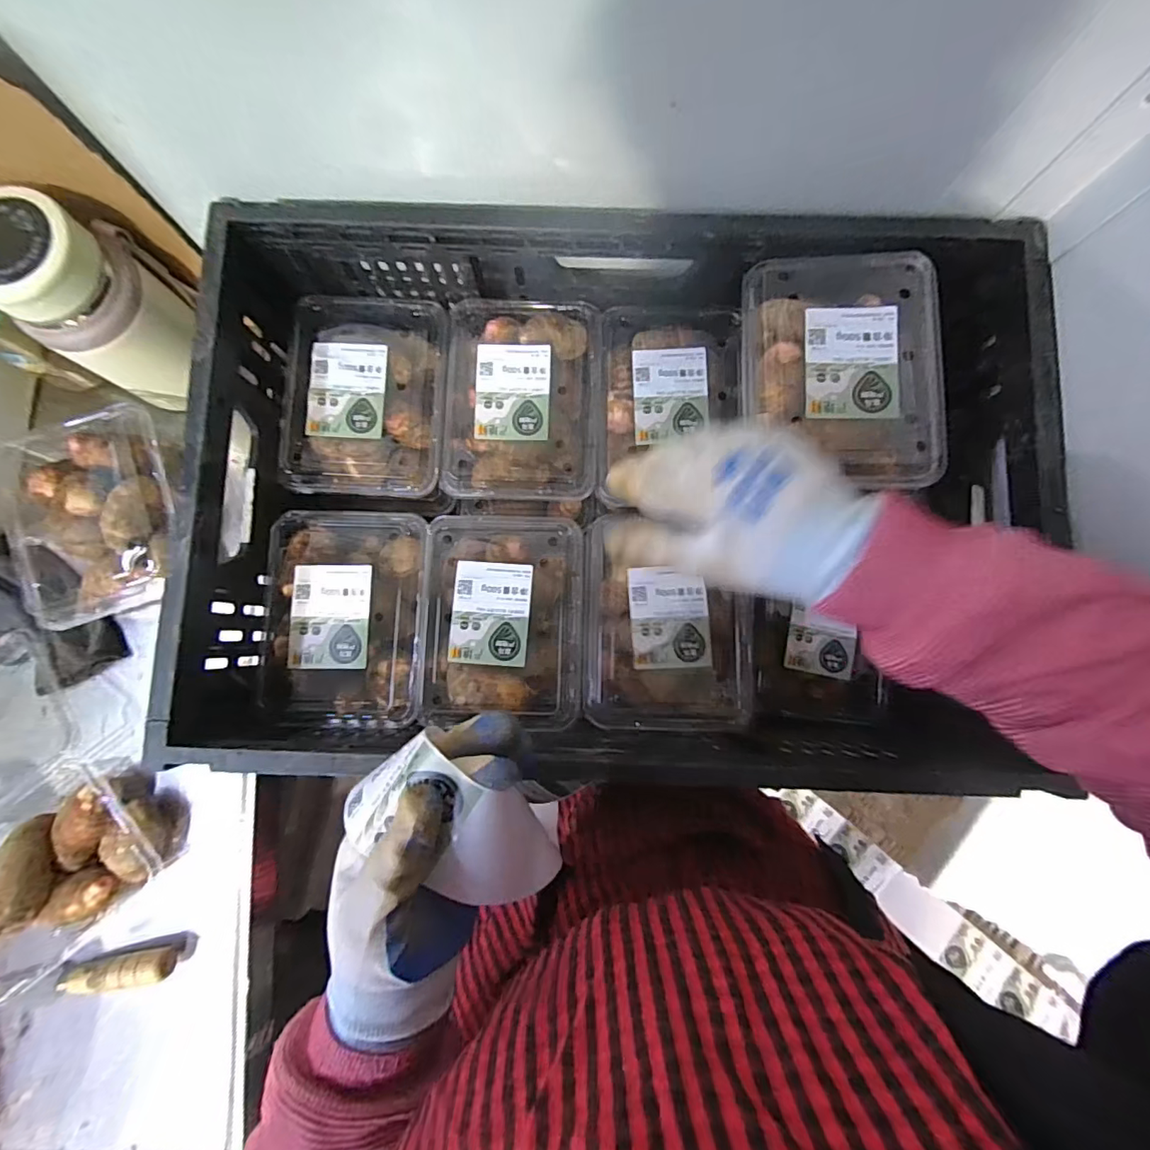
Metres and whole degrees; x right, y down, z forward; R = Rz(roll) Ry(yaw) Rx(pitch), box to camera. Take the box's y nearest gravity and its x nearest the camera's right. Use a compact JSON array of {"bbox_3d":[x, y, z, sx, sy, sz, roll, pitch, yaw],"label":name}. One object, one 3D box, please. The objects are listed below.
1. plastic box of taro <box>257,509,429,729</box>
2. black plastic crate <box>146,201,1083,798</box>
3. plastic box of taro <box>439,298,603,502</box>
[{"bbox_3d":[-0.183,0.034,0.428,0.124,0.051,0.173,-1,85,0],"label":"plastic box of taro"},{"bbox_3d":[0.033,-0.065,0.405,0.586,0.108,0.380,1,85,0],"label":"black plastic crate"},{"bbox_3d":[-0.045,-0.156,0.460,0.132,0.054,0.182,3,85,0],"label":"plastic box of taro"}]

